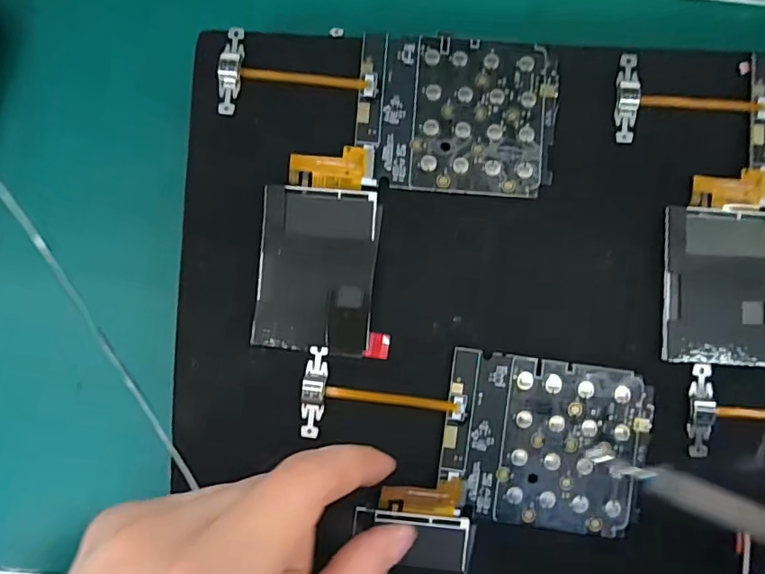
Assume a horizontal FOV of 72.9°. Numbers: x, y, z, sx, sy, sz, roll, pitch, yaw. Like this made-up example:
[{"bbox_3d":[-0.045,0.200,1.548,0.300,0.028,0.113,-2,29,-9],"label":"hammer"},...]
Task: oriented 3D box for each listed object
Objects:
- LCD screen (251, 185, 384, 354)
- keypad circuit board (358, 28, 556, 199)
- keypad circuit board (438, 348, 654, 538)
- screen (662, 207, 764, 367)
[{"bbox_3d":[-0.025,-0.007,0.196,0.043,0.004,0.062,5,84,-2],"label":"LCD screen"},{"bbox_3d":[0.029,-0.068,0.204,0.076,0.004,0.061,4,85,0],"label":"keypad circuit board"},{"bbox_3d":[0.061,0.059,0.195,0.076,0.004,0.060,9,84,-2],"label":"keypad circuit board"},{"bbox_3d":[0.132,0.000,0.202,0.043,0.004,0.060,4,84,-2],"label":"screen"}]

